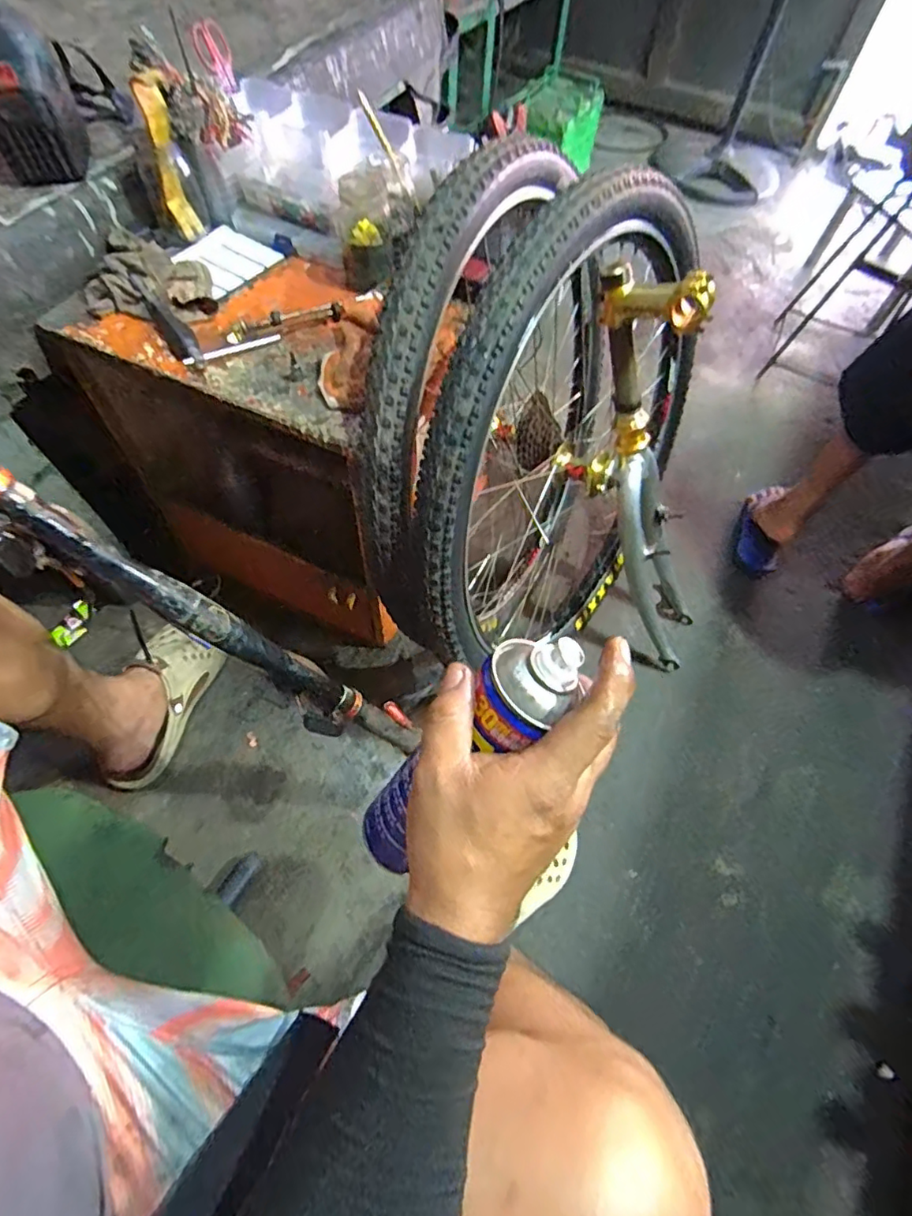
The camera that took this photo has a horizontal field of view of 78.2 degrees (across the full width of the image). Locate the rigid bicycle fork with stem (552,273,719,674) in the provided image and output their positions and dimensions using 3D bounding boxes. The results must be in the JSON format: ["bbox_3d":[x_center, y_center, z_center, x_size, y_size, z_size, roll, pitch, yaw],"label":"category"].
[{"bbox_3d":[0.271,-0.154,0.821,0.165,0.627,0.140,20,59,36],"label":"rigid bicycle fork with stem"}]

